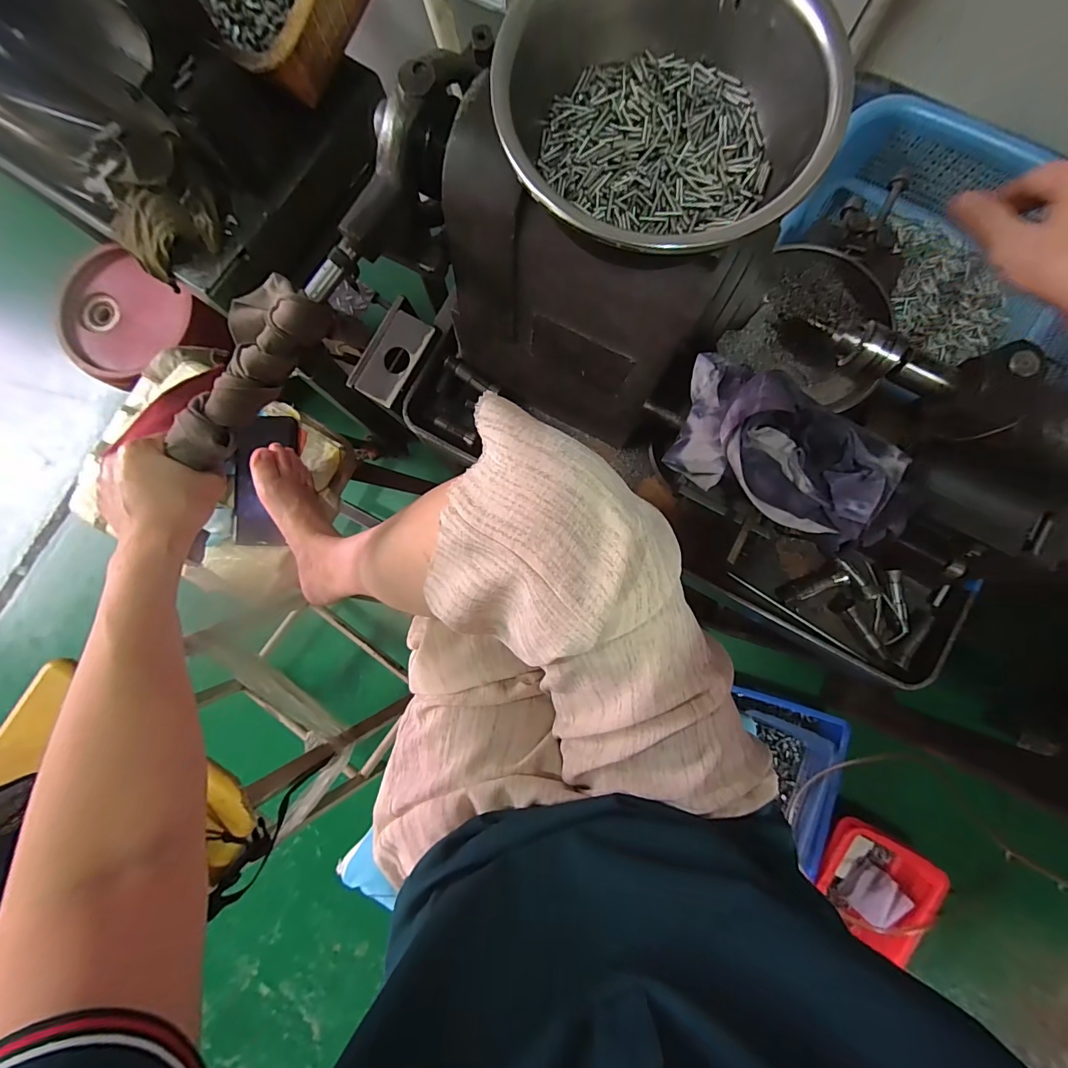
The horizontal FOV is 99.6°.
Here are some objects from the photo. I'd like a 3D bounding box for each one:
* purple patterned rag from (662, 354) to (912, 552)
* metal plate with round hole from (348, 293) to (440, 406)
[{"bbox_3d":[0.189,-0.056,0.325,0.181,0.064,0.085,33,87,5],"label":"purple patterned rag"},{"bbox_3d":[-0.169,-0.220,0.553,0.067,0.022,0.125,31,87,5],"label":"metal plate with round hole"}]

